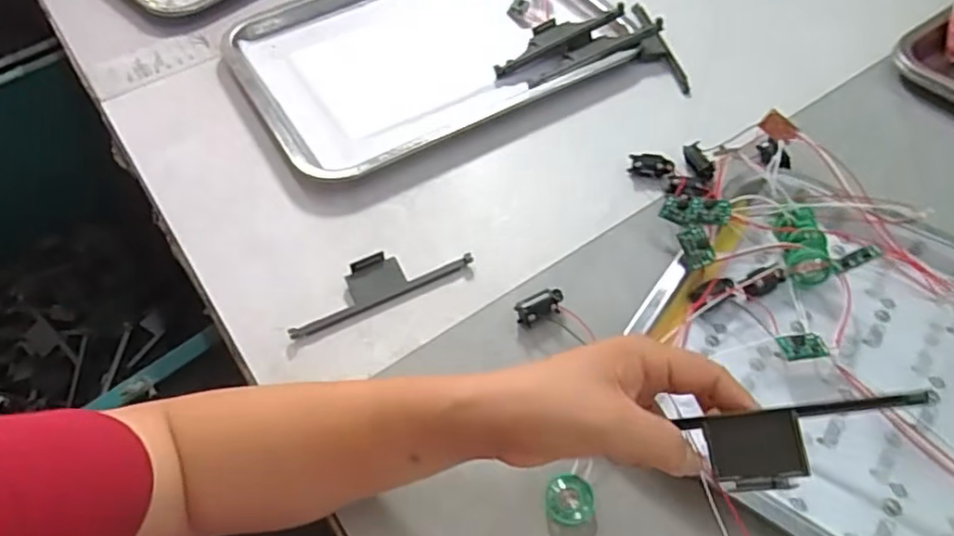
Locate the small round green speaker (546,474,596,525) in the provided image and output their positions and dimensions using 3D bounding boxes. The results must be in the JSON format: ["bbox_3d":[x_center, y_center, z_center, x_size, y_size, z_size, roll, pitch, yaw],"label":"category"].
[{"bbox_3d":[0.054,0.133,0.367,0.028,0.010,0.027,-1,53,1],"label":"small round green speaker"}]

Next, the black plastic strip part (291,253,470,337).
[{"bbox_3d":[-0.072,0.009,0.460,0.136,0.012,0.033,-24,56,-15],"label":"black plastic strip part"}]

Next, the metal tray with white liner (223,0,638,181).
[{"bbox_3d":[-0.046,-0.221,0.621,0.353,0.022,0.265,-25,57,-16],"label":"metal tray with white liner"}]

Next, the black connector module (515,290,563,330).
[{"bbox_3d":[0.044,0.029,0.445,0.035,0.018,0.016,-23,56,-15],"label":"black connector module"}]

